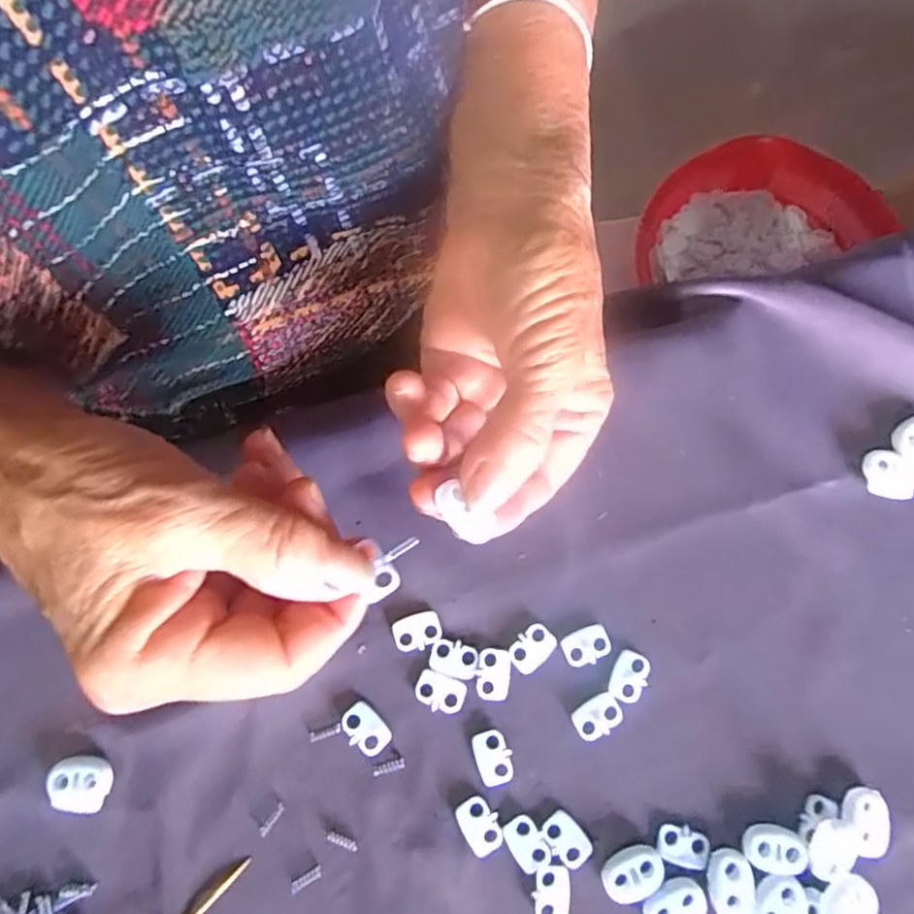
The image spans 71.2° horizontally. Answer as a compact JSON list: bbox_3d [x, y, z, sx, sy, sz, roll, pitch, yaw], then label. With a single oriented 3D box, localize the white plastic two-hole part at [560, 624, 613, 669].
[{"bbox_3d":[0.051,0.074,0.250,0.019,0.004,0.013,-19,77,-5],"label":"white plastic two-hole part"}]

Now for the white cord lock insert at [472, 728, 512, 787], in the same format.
[{"bbox_3d":[0.014,0.113,0.239,0.013,0.004,0.019,-15,77,-4],"label":"white cord lock insert"}]

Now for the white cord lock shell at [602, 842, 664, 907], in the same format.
[{"bbox_3d":[0.063,0.150,0.229,0.022,0.004,0.016,-24,77,-6],"label":"white cord lock shell"}]

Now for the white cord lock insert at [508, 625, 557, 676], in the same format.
[{"bbox_3d":[0.029,0.075,0.249,0.018,0.004,0.014,-35,79,-9],"label":"white cord lock insert"}]

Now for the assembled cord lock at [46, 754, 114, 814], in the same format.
[{"bbox_3d":[-0.138,0.119,0.233,0.021,0.005,0.019,1,76,0],"label":"assembled cord lock"}]

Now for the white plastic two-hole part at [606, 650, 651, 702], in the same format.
[{"bbox_3d":[0.067,0.085,0.247,0.013,0.004,0.019,24,77,5],"label":"white plastic two-hole part"}]

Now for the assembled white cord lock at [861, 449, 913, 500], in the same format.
[{"bbox_3d":[0.181,0.008,0.266,0.022,0.005,0.019,9,76,2],"label":"assembled white cord lock"}]

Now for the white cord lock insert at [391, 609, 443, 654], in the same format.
[{"bbox_3d":[-0.016,0.068,0.249,0.019,0.004,0.013,-19,77,-5],"label":"white cord lock insert"}]

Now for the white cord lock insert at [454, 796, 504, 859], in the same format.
[{"bbox_3d":[0.008,0.135,0.232,0.014,0.004,0.019,-27,78,-7],"label":"white cord lock insert"}]

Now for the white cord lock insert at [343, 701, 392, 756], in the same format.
[{"bbox_3d":[-0.035,0.103,0.240,0.020,0.004,0.014,40,79,9],"label":"white cord lock insert"}]

